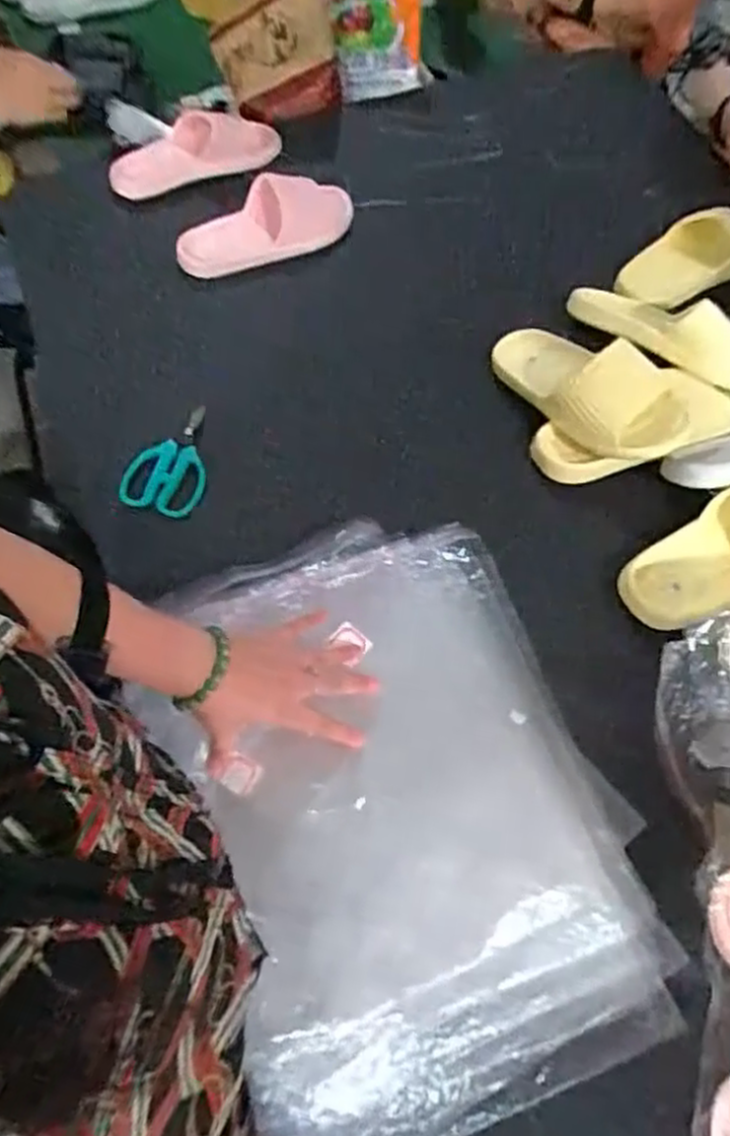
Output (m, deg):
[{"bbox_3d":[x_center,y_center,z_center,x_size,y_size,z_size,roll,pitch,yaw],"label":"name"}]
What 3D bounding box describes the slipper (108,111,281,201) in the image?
[{"bbox_3d":[-0.250,-0.616,1.107,0.245,0.083,0.073,-13,61,5],"label":"slipper"}]

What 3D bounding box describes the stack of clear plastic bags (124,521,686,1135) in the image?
[{"bbox_3d":[0.024,0.183,0.641,0.341,0.025,0.488,-21,63,-13],"label":"stack of clear plastic bags"}]

